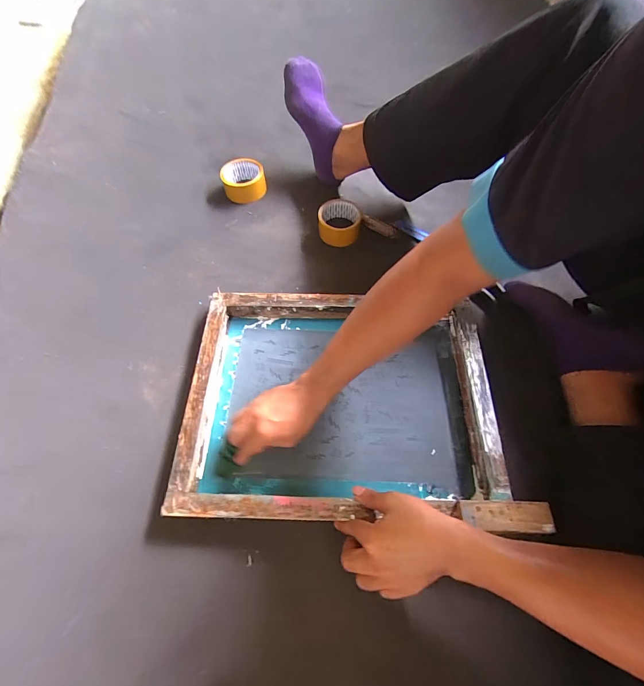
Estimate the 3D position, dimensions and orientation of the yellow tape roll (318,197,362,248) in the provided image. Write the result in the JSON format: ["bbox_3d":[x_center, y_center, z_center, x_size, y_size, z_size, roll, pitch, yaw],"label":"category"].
[{"bbox_3d":[0.036,-0.249,0.686,0.087,0.053,0.083,-1,64,3],"label":"yellow tape roll"}]

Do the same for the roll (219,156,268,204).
[{"bbox_3d":[-0.178,-0.374,0.756,0.099,0.052,0.086,-14,64,-4],"label":"roll"}]

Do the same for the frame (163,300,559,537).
[{"bbox_3d":[0.026,0.081,0.518,0.460,0.056,0.346,1,64,4],"label":"frame"}]

